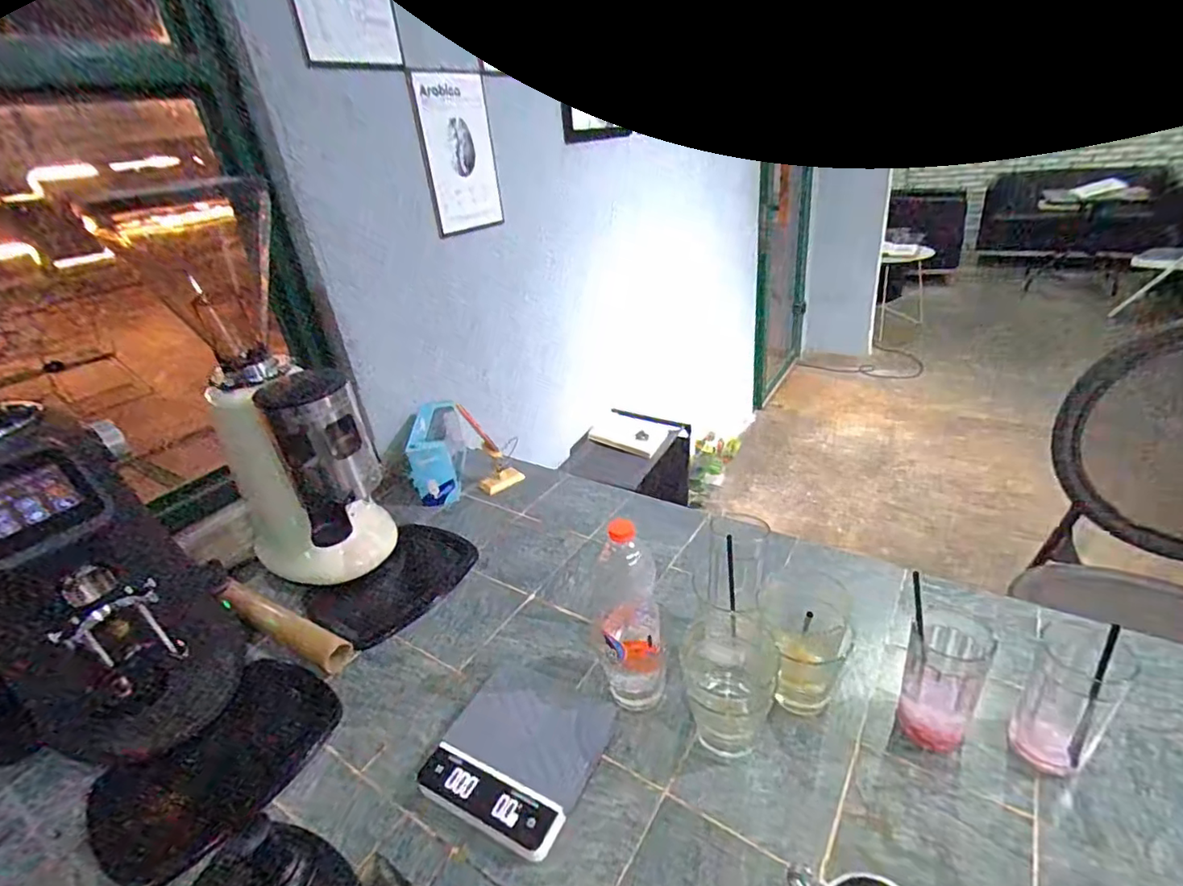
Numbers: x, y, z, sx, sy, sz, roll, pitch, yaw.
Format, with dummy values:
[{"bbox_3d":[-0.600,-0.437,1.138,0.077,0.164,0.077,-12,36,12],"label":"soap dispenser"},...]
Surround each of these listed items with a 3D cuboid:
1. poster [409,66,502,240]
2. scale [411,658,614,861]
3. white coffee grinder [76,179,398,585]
[{"bbox_3d":[-0.273,-0.604,1.193,0.008,0.295,0.189,16,36,32],"label":"poster"},{"bbox_3d":[-0.075,0.327,0.614,0.164,0.031,0.169,10,33,29],"label":"scale"},{"bbox_3d":[-0.456,-0.042,0.825,0.190,0.546,0.322,-24,32,-27],"label":"white coffee grinder"}]

